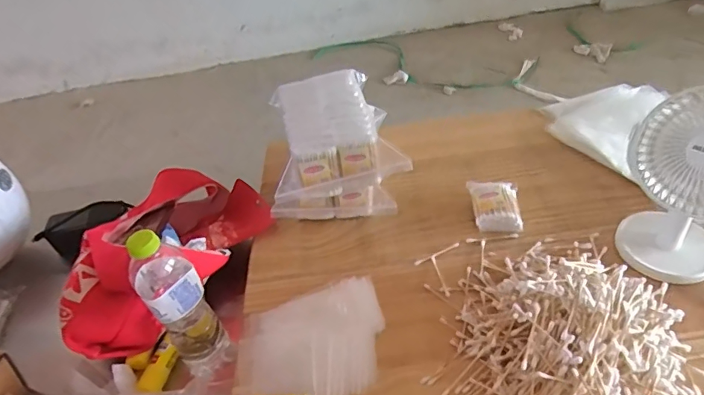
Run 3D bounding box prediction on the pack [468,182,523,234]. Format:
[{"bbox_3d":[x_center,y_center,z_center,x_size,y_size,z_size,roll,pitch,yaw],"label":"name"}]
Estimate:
[{"bbox_3d":[0.205,0.013,0.682,0.069,0.032,0.082,0,43,9],"label":"pack"}]

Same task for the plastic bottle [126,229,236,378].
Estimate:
[{"bbox_3d":[-0.205,0.132,0.575,0.065,0.232,0.073,-35,48,-26],"label":"plastic bottle"}]

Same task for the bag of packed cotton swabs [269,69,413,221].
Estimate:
[{"bbox_3d":[-0.035,-0.076,0.733,0.190,0.147,0.212,-11,43,-3],"label":"bag of packed cotton swabs"}]

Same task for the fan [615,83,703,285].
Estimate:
[{"bbox_3d":[0.391,-0.014,0.550,0.146,0.205,0.118,22,50,28],"label":"fan"}]

